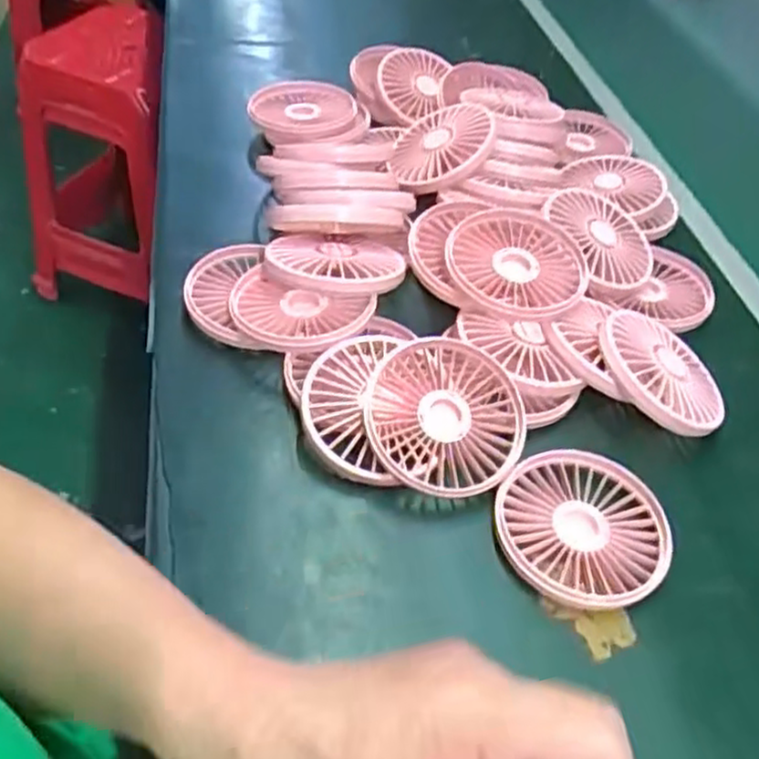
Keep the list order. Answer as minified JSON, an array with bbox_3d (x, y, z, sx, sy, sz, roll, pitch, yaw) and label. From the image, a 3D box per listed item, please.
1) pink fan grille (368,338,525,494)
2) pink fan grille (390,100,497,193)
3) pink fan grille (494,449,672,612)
[{"bbox_3d":[0.036,0.021,0.402,0.085,0.014,0.087,4,68,-9],"label":"pink fan grille"},{"bbox_3d":[0.049,-0.183,0.570,0.082,0.016,0.090,-8,55,23],"label":"pink fan grille"},{"bbox_3d":[0.105,0.077,0.381,0.087,0.019,0.085,9,46,2],"label":"pink fan grille"}]

